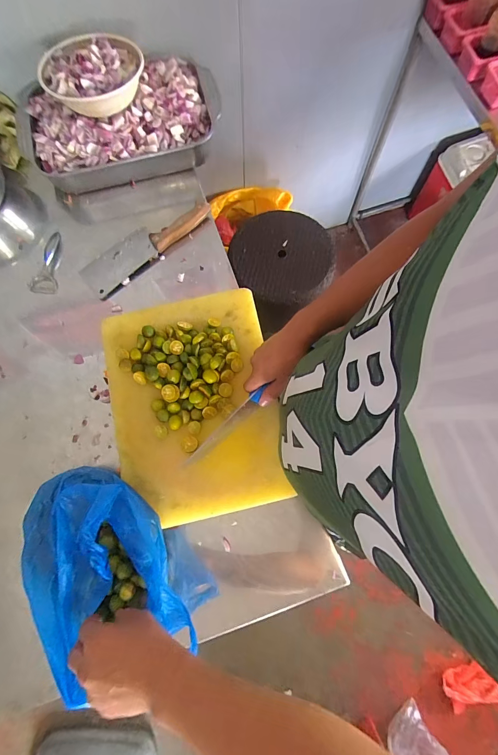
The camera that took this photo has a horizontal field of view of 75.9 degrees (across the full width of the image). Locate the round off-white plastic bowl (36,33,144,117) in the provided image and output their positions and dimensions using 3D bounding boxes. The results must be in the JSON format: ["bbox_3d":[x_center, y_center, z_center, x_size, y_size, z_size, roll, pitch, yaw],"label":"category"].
[{"bbox_3d":[-0.315,-0.622,0.665,0.198,0.080,0.205,0,76,2],"label":"round off-white plastic bowl"}]

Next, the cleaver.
[{"bbox_3d":[-0.224,-0.292,0.692,0.298,0.033,0.082,-41,78,-8],"label":"cleaver"}]

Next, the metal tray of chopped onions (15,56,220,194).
[{"bbox_3d":[-0.291,-0.575,0.726,0.426,0.092,0.246,-16,76,-2],"label":"metal tray of chopped onions"}]

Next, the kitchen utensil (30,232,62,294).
[{"bbox_3d":[-0.438,-0.253,0.689,0.057,0.013,0.149,-1,76,1],"label":"kitchen utensil"}]

